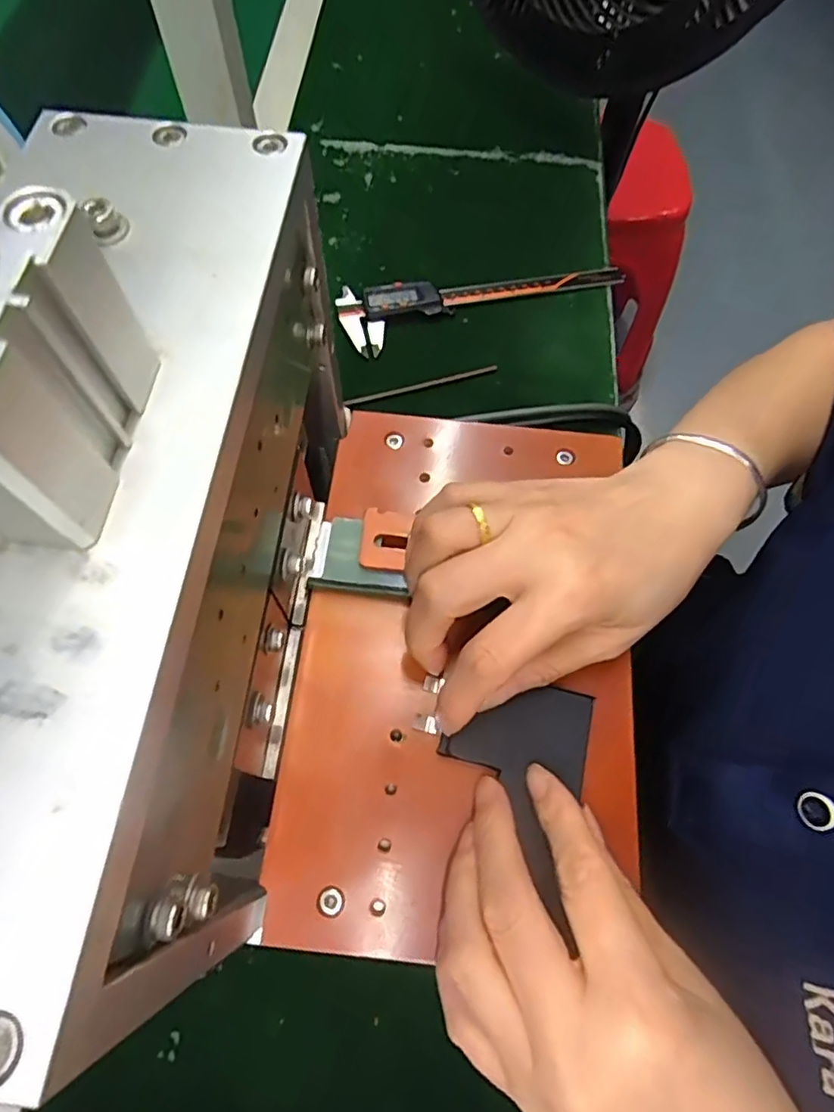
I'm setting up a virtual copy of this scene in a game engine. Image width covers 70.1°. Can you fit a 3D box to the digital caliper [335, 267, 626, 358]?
[{"bbox_3d":[0.053,-0.212,0.477,0.232,0.014,0.057,-15,67,-10],"label":"digital caliper"}]

